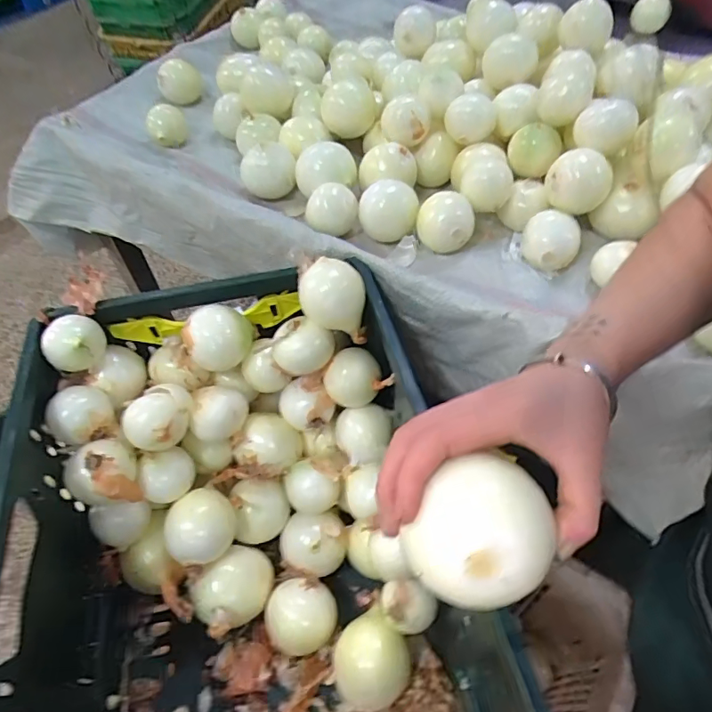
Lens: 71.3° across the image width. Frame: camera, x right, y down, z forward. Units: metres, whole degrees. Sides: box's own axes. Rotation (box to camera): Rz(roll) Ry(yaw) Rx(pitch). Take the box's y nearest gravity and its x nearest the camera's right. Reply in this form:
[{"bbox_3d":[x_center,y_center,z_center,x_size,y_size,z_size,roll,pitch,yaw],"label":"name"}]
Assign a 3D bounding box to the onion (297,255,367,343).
[{"bbox_3d":[-0.027,-0.065,0.576,0.075,0.072,0.066,-2,53,1],"label":"onion"}]

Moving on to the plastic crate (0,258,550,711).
[{"bbox_3d":[-0.121,0.227,0.524,0.410,0.308,0.591,-12,53,-7],"label":"plastic crate"}]

